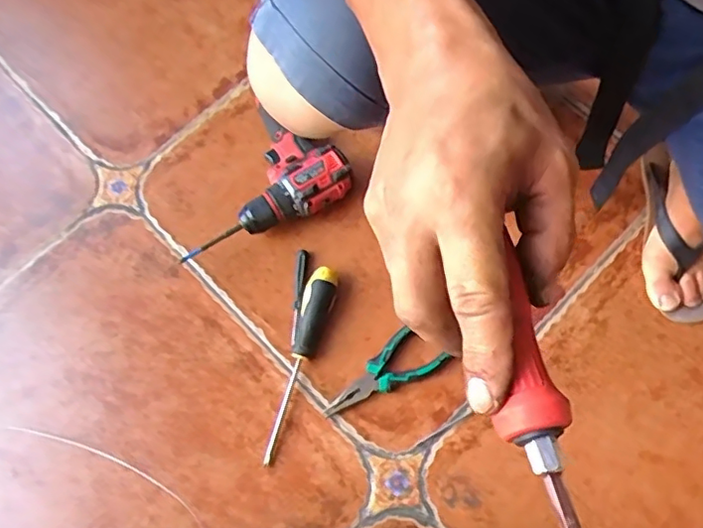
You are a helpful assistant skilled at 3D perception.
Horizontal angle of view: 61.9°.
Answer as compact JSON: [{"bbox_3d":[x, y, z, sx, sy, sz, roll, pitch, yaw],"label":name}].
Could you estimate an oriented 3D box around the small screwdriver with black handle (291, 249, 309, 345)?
[{"bbox_3d":[-0.062,0.036,0.677,0.014,0.010,0.110,3,70,3],"label":"small screwdriver with black handle"}]

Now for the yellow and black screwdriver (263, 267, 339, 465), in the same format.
[{"bbox_3d":[-0.056,0.108,0.647,0.034,0.030,0.215,14,71,7],"label":"yellow and black screwdriver"}]

